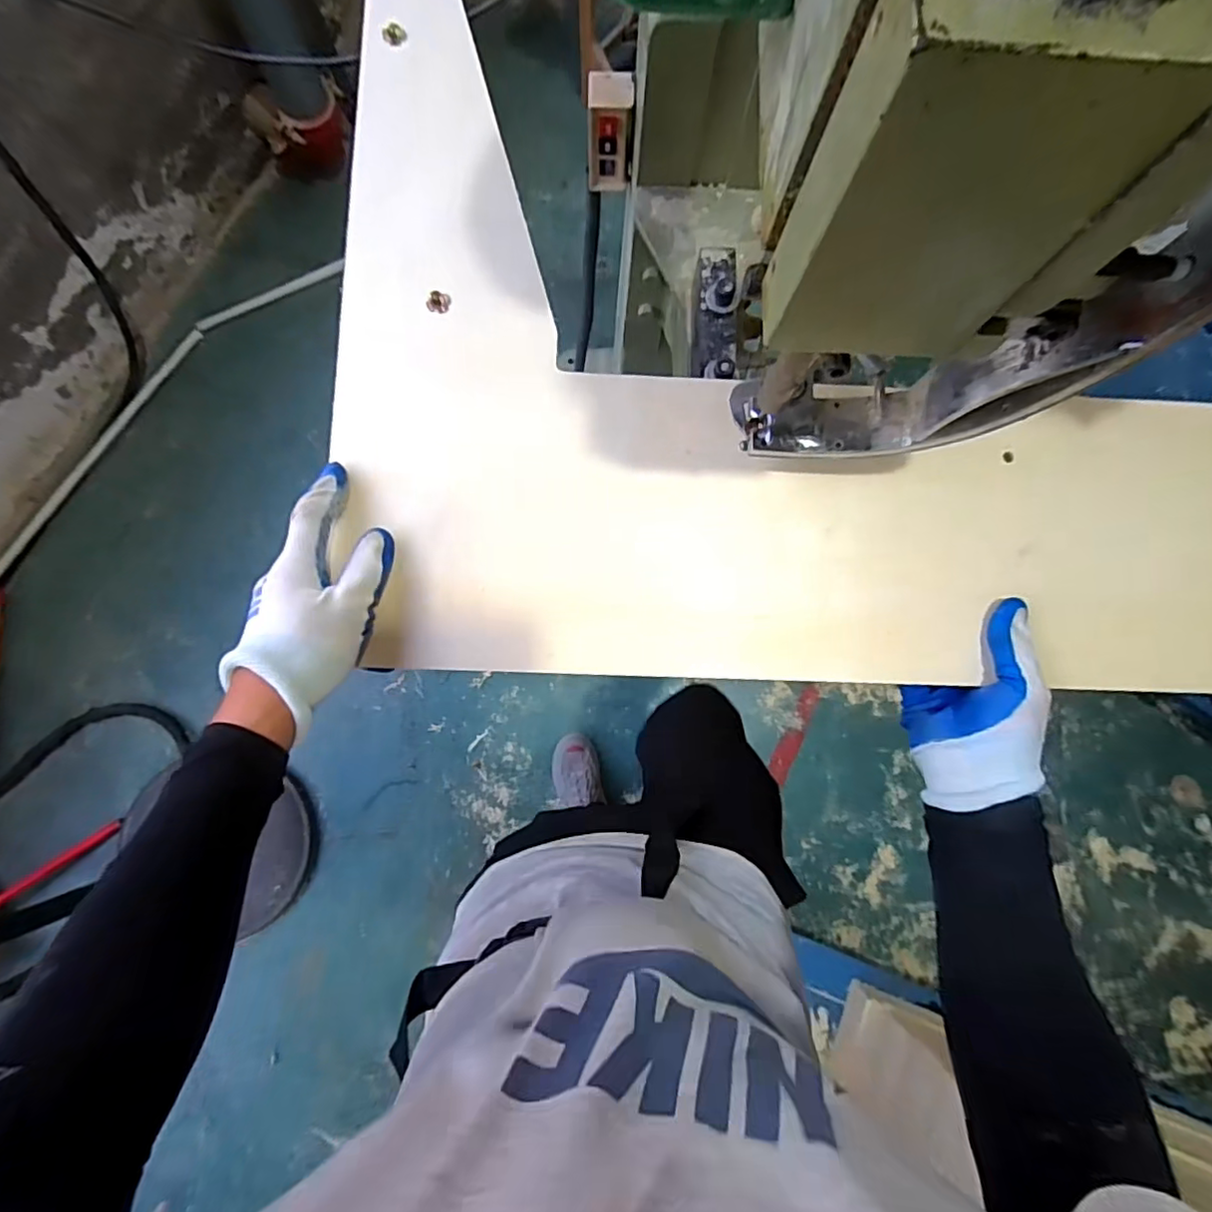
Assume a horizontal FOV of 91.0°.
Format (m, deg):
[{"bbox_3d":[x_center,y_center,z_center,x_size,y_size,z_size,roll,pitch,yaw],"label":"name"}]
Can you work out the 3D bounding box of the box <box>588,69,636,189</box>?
[{"bbox_3d":[0.004,-0.549,0.689,0.050,0.111,0.057,-1,81,-1],"label":"box"}]

